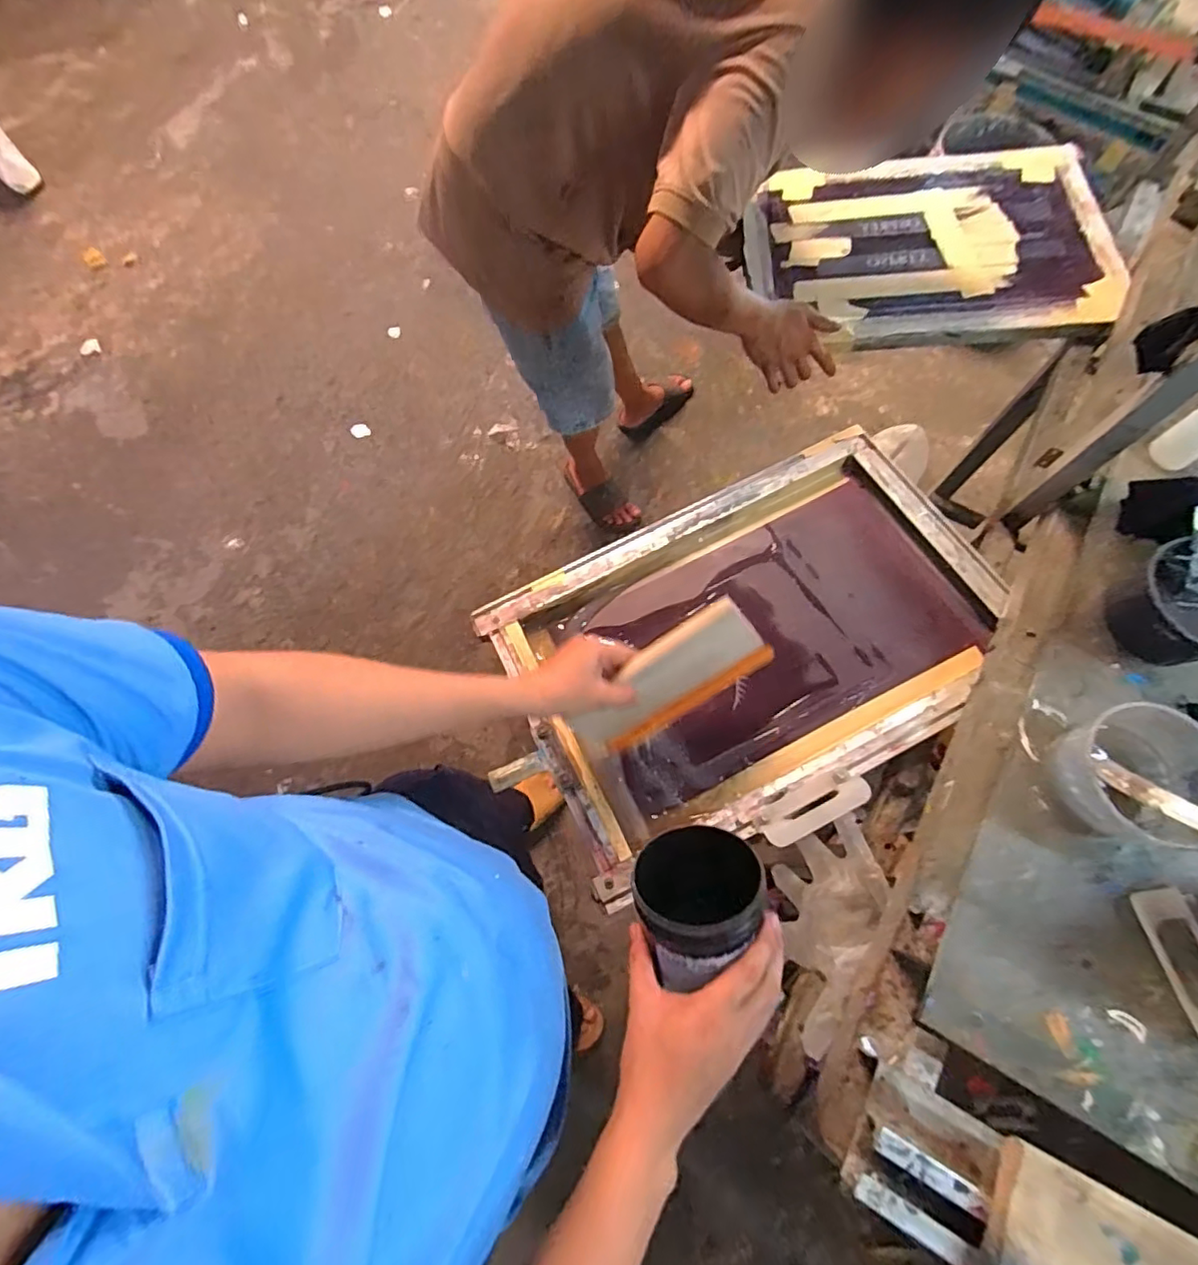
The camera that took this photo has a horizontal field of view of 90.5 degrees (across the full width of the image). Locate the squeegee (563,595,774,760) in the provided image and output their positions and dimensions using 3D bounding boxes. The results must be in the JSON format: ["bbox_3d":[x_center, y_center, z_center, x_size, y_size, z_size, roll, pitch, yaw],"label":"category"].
[{"bbox_3d":[0.072,0.064,0.639,0.225,0.128,0.020,-37,46,14],"label":"squeegee"}]

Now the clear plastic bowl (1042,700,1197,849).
[{"bbox_3d":[0.472,0.129,0.523,0.119,0.079,0.112,-21,72,-7],"label":"clear plastic bowl"}]

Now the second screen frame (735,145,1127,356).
[{"bbox_3d":[0.500,-0.608,0.922,0.529,0.035,0.394,1,71,7],"label":"second screen frame"}]

